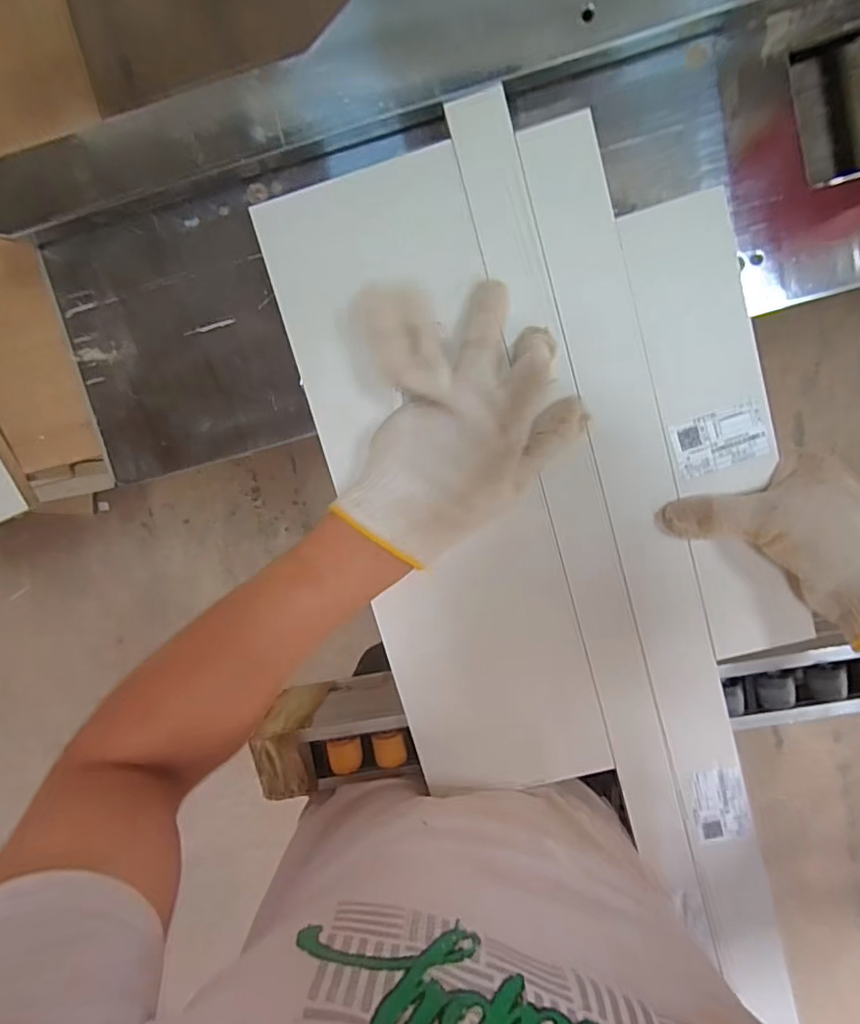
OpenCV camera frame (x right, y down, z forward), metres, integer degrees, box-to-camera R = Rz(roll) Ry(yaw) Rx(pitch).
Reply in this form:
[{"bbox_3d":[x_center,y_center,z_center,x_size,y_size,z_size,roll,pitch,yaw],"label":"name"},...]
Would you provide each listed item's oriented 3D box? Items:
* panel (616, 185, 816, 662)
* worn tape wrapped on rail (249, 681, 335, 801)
[{"bbox_3d":[0.194,-0.049,0.371,0.069,0.008,0.304,-14,97,5],"label":"panel"},{"bbox_3d":[-0.118,0.201,0.497,0.049,0.086,0.063,-7,97,4],"label":"worn tape wrapped on rail"}]

